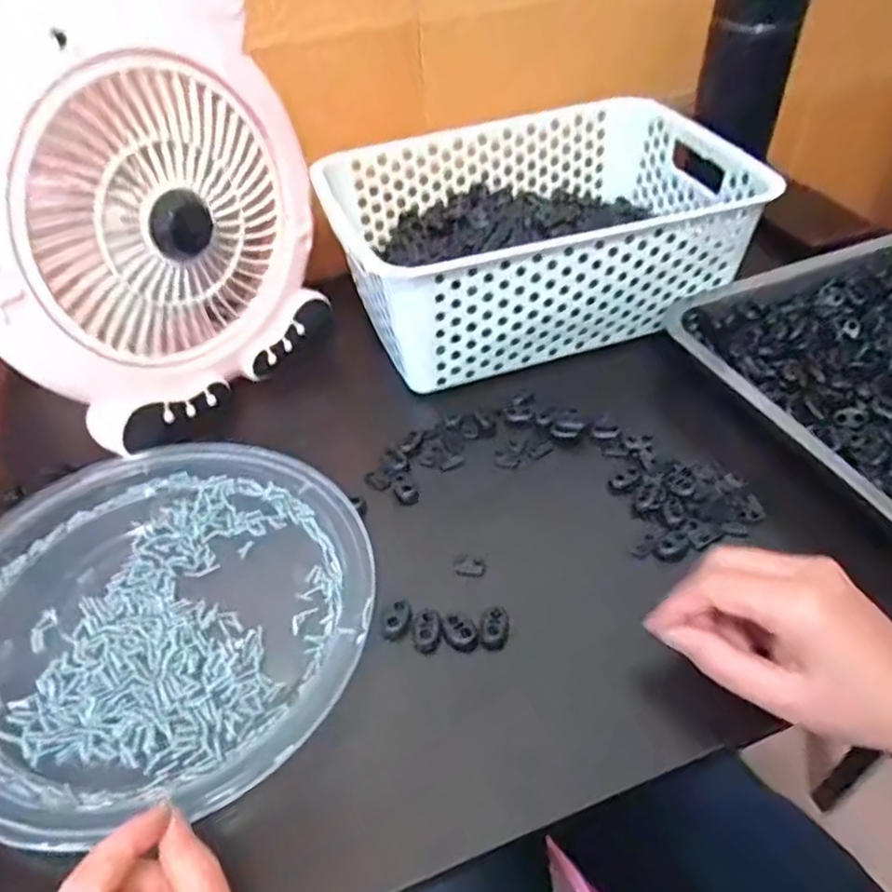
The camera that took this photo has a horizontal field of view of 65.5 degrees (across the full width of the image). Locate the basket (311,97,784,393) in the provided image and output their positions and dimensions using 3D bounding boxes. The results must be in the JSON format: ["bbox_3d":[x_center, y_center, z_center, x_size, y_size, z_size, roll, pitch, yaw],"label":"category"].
[{"bbox_3d":[0.071,-0.176,0.557,0.298,0.095,0.212,-18,46,-13],"label":"basket"}]

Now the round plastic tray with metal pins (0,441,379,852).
[{"bbox_3d":[-0.159,0.085,0.378,0.236,0.016,0.226,-3,44,3],"label":"round plastic tray with metal pins"}]

